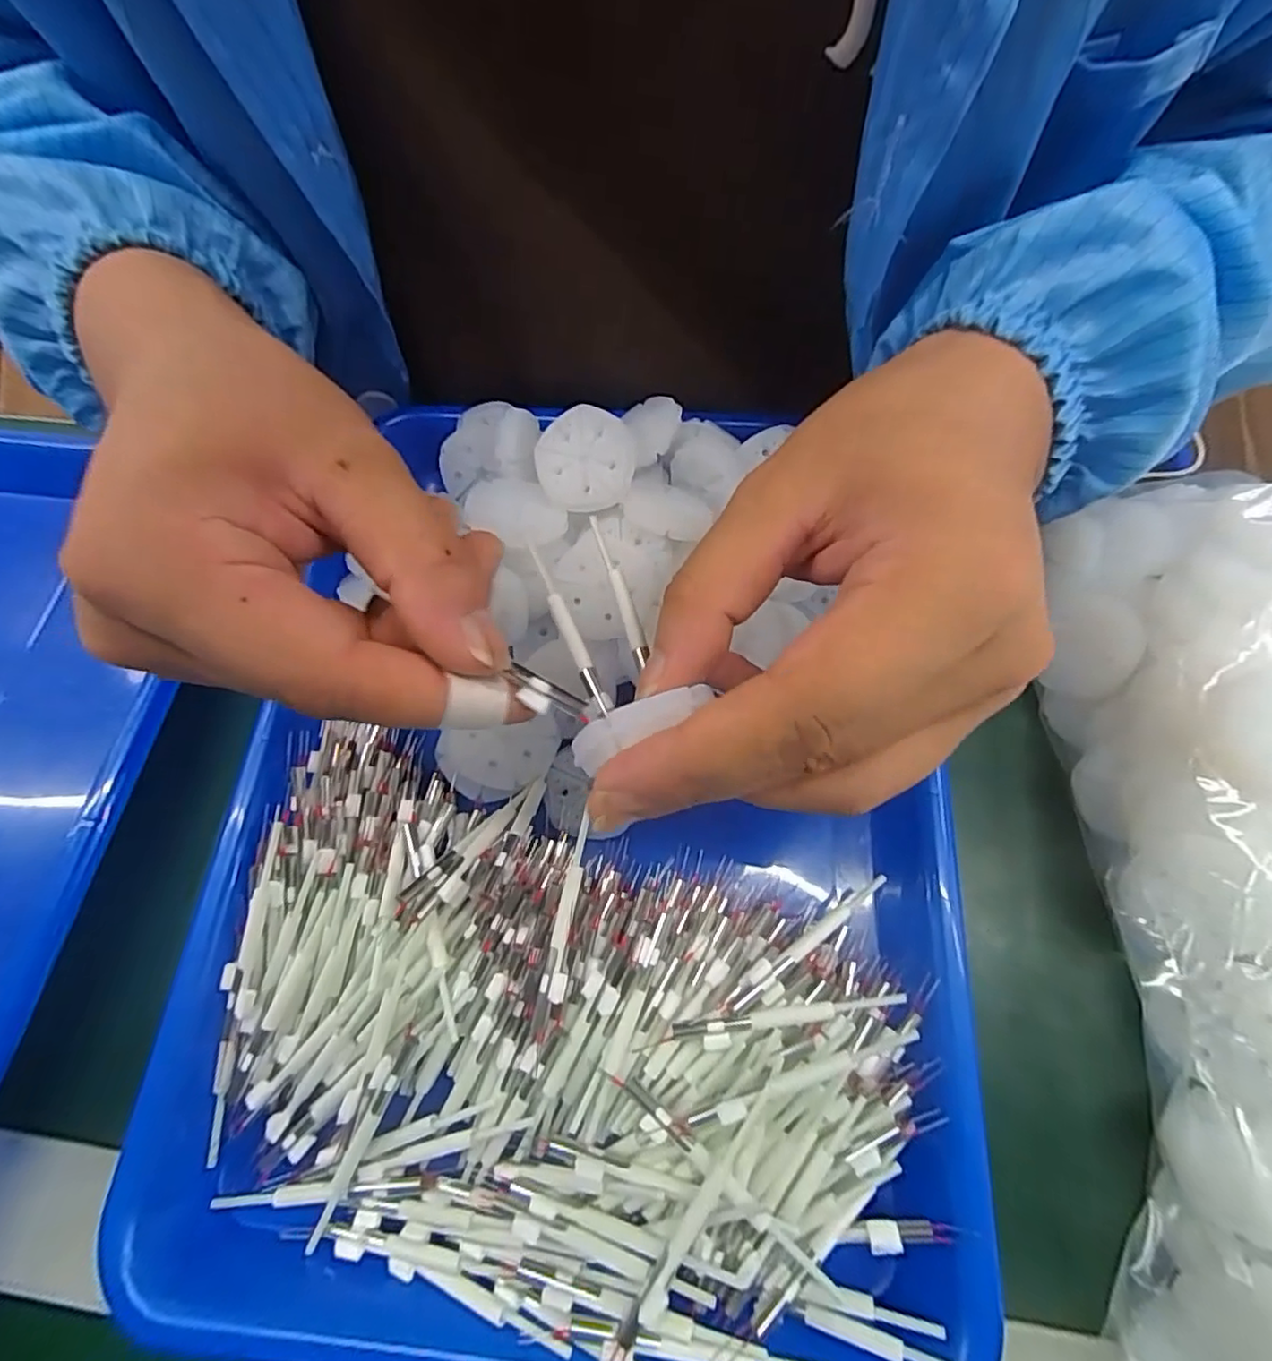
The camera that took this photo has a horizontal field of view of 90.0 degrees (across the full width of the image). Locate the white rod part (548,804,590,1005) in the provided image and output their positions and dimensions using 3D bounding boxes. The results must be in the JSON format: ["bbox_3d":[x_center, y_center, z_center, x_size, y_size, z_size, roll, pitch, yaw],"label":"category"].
[{"bbox_3d":[-0.021,0.070,0.198,0.006,0.004,0.056,7,72,5],"label":"white rod part"}]

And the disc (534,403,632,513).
[{"bbox_3d":[-0.020,-0.083,0.242,0.037,0.004,0.038,1,98,9],"label":"disc"}]

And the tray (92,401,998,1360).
[{"bbox_3d":[-0.017,0.038,0.225,0.243,0.046,0.321,4,68,4],"label":"tray"}]

